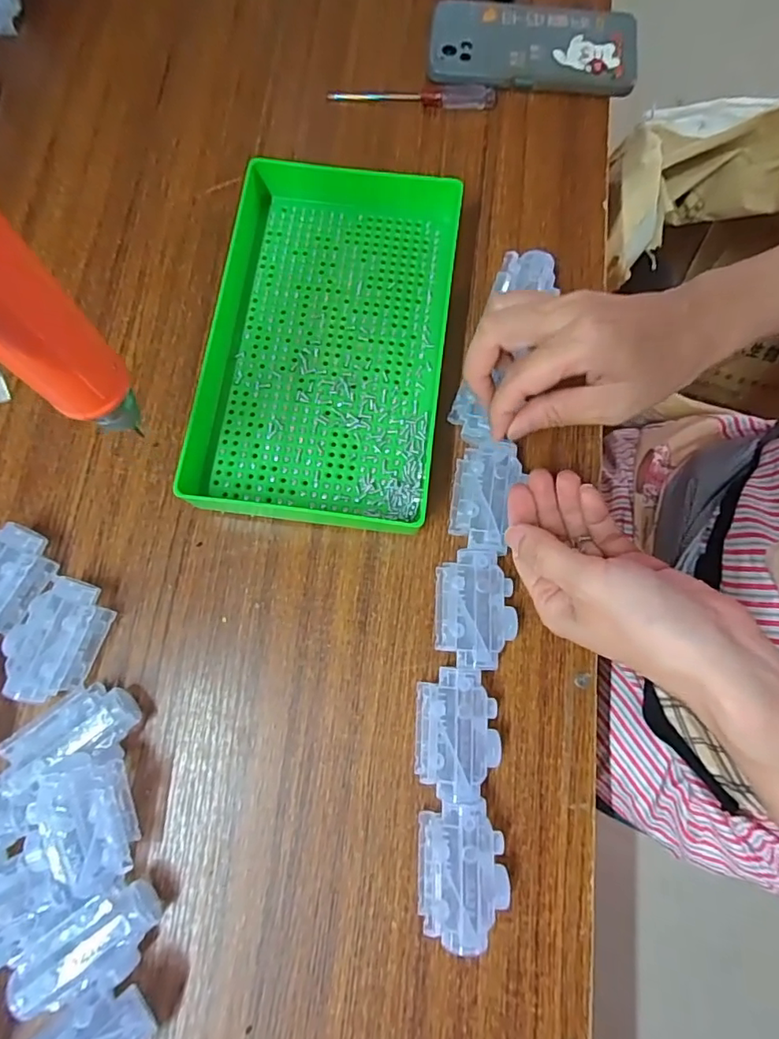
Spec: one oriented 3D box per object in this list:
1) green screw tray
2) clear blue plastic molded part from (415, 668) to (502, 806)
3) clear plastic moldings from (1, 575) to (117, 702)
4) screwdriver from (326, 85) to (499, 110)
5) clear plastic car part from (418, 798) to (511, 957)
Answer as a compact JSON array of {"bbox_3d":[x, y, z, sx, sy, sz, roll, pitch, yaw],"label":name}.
[{"bbox_3d":[-0.045,-0.117,0.358,0.162,0.036,0.244,7,77,1],"label":"green screw tray"},{"bbox_3d":[0.039,0.121,0.308,0.046,0.028,0.068,3,77,0],"label":"clear blue plastic molded part"},{"bbox_3d":[-0.195,0.069,0.315,0.046,0.029,0.067,22,77,5],"label":"clear plastic moldings"},{"bbox_3d":[0.018,-0.336,0.427,0.131,0.011,0.012,2,77,0],"label":"screwdriver"},{"bbox_3d":[0.040,0.187,0.289,0.046,0.029,0.067,2,77,0],"label":"clear plastic car part"}]

